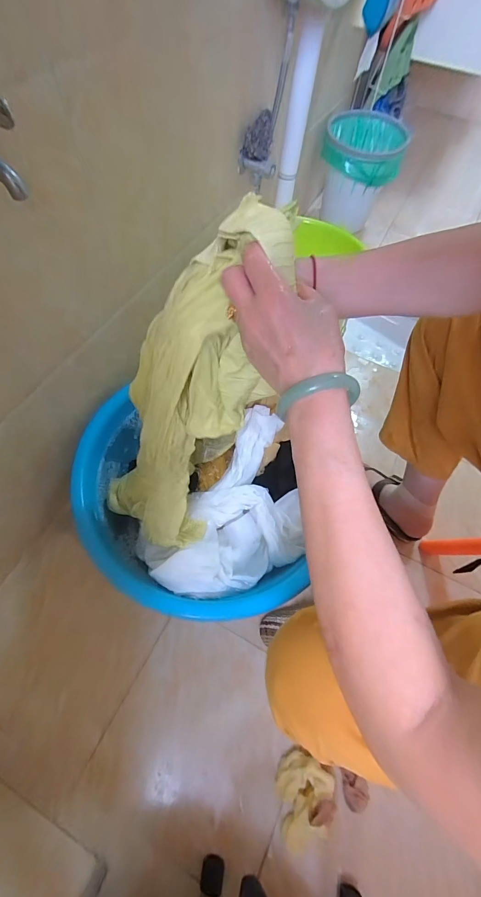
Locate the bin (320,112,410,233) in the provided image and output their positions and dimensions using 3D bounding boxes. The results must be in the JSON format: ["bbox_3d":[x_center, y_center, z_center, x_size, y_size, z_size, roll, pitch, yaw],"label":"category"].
[{"bbox_3d":[0.399,-0.934,1.196,0.261,0.291,0.282,10,61,1],"label":"bin"}]

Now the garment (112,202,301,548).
[{"bbox_3d":[-0.076,-0.037,0.443,0.078,0.500,0.154,-21,61,-40],"label":"garment"}]

